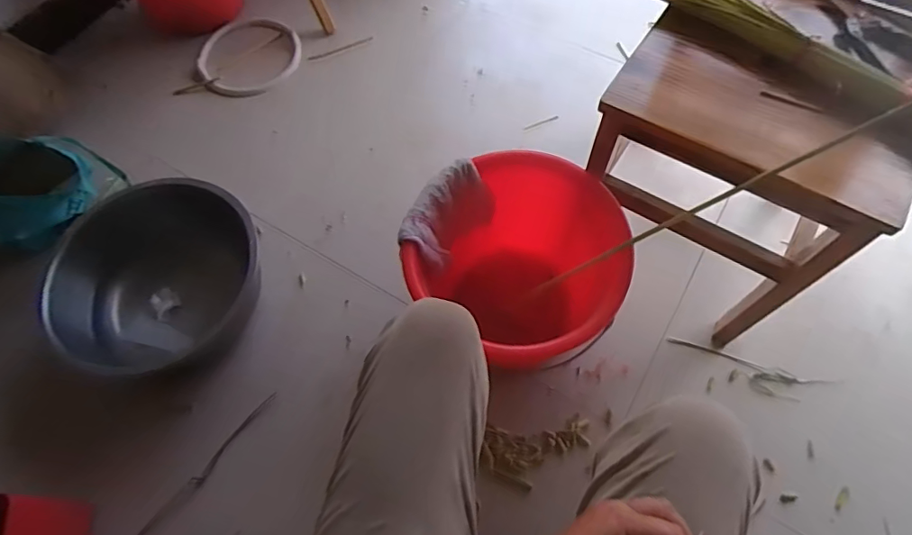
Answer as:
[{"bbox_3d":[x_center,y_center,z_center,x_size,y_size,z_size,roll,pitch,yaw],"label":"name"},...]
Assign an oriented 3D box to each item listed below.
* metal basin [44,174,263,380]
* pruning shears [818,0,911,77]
[{"bbox_3d":[-0.570,0.031,1.023,0.383,0.218,0.386,23,69,11],"label":"metal basin"},{"bbox_3d":[0.586,-0.299,0.701,0.187,0.022,0.078,31,70,14],"label":"pruning shears"}]

